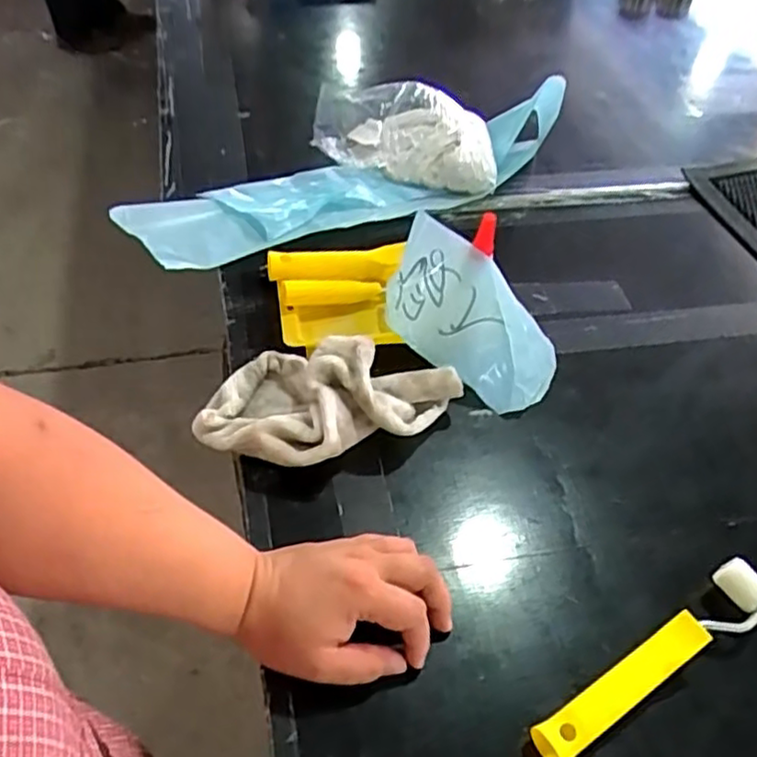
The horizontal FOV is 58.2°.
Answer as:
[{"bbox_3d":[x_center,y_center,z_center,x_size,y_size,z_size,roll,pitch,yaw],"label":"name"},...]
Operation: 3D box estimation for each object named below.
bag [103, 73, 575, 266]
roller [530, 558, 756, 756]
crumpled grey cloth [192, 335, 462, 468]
[{"bbox_3d":[-0.020,-0.234,0.741,0.517,0.087,0.125,-19,55,-19],"label":"bag"},{"bbox_3d":[0.185,0.188,0.448,0.195,0.033,0.035,-26,57,-24],"label":"roller"},{"bbox_3d":[-0.037,0.023,0.543,0.203,0.066,0.102,7,50,1],"label":"crumpled grey cloth"}]

